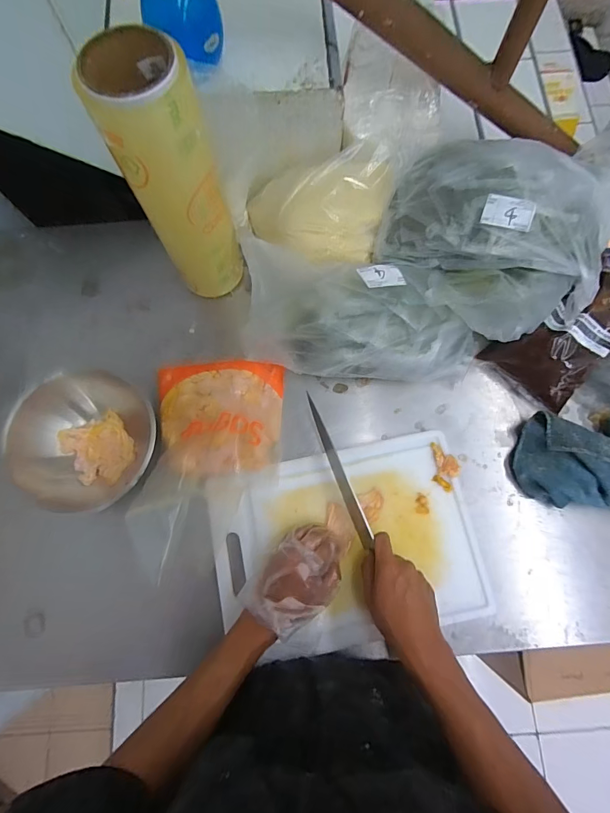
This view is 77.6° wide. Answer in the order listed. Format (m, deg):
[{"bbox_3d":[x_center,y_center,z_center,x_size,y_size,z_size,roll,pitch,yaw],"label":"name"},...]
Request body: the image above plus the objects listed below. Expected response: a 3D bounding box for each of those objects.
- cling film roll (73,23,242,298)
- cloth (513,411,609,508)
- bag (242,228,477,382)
[{"bbox_3d":[-0.152,-0.257,0.482,0.089,0.313,0.087,0,76,1],"label":"cling film roll"},{"bbox_3d":[0.390,0.076,0.523,0.186,0.053,0.126,5,75,2],"label":"cloth"},{"bbox_3d":[0.083,-0.120,0.540,0.323,0.133,0.145,3,75,1],"label":"bag"}]

